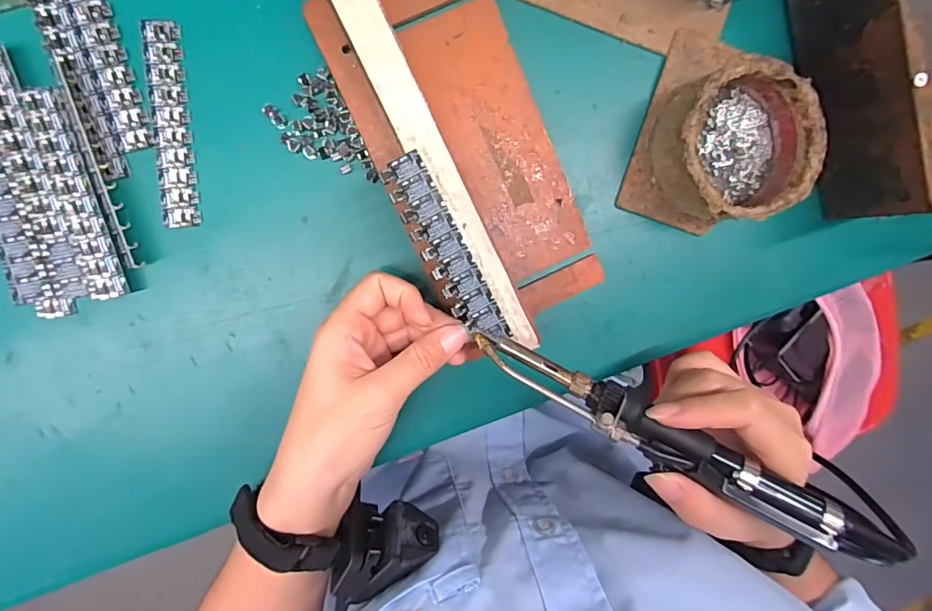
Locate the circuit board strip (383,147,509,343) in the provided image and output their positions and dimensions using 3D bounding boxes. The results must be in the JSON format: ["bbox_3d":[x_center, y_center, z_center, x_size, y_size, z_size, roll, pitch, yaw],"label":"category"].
[{"bbox_3d":[-0.010,-0.027,0.249,0.024,0.004,0.105,-30,100,-2],"label":"circuit board strip"}]

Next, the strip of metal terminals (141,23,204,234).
[{"bbox_3d":[-0.162,-0.098,0.262,0.019,0.004,0.107,-3,98,-6],"label":"strip of metal terminals"}]

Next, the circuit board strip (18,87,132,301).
[{"bbox_3d":[-0.208,-0.058,0.258,0.021,0.008,0.110,-13,98,-4],"label":"circuit board strip"}]

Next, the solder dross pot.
[{"bbox_3d":[0.155,-0.092,0.278,0.082,0.043,0.081,-1,97,-6],"label":"solder dross pot"}]

